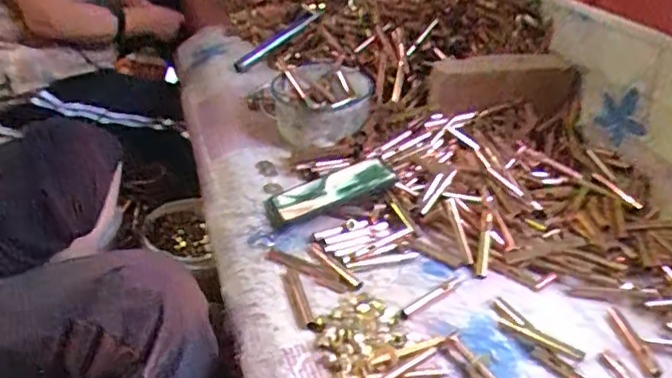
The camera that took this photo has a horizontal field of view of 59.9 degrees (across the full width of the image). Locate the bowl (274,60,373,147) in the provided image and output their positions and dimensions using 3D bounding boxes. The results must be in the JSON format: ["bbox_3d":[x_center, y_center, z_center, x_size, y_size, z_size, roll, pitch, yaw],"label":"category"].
[{"bbox_3d":[-0.020,-0.137,0.871,0.141,0.087,0.161,4,32,-2],"label":"bowl"}]

